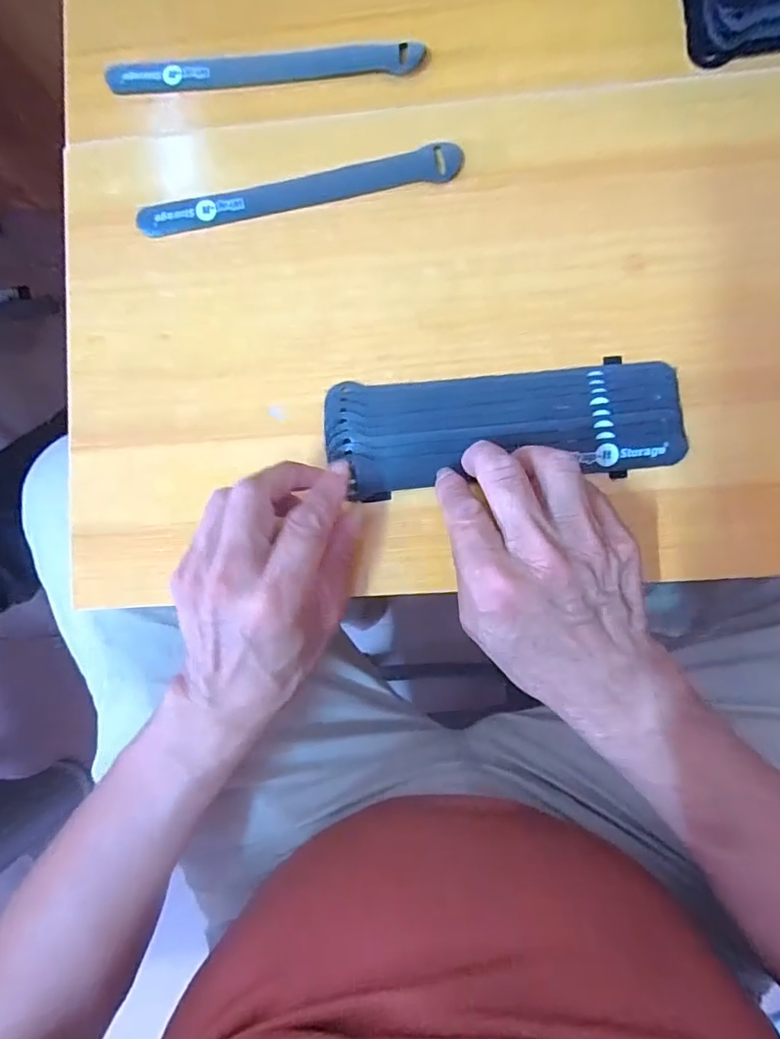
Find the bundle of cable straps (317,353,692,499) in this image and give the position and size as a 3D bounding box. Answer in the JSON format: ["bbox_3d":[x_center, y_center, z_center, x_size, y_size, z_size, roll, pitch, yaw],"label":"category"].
[{"bbox_3d":[0.064,-0.054,0.318,0.199,0.013,0.067,-4,88,5],"label":"bundle of cable straps"}]

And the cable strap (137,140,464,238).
[{"bbox_3d":[-0.056,-0.204,0.338,0.199,0.007,0.023,-9,88,3],"label":"cable strap"}]

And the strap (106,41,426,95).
[{"bbox_3d":[-0.080,-0.284,0.341,0.199,0.010,0.021,0,88,4],"label":"strap"}]

